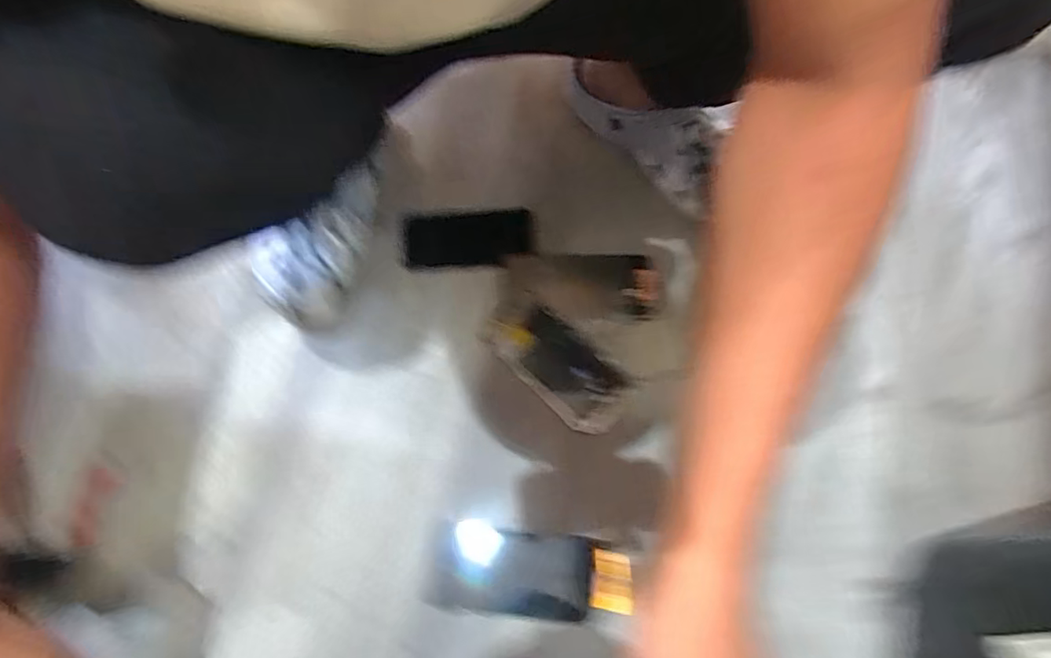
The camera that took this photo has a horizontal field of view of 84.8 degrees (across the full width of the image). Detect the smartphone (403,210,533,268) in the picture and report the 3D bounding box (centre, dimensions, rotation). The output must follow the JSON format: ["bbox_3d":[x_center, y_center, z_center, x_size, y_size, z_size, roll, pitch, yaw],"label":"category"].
[{"bbox_3d":[-0.064,-0.101,0.642,0.139,0.009,0.065,-5,71,0],"label":"smartphone"}]

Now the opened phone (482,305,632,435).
[{"bbox_3d":[0.035,0.037,0.599,0.074,0.009,0.155,-43,75,-11],"label":"opened phone"}]

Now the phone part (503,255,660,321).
[{"bbox_3d":[0.058,-0.047,0.615,0.160,0.013,0.071,3,72,3],"label":"phone part"}]

